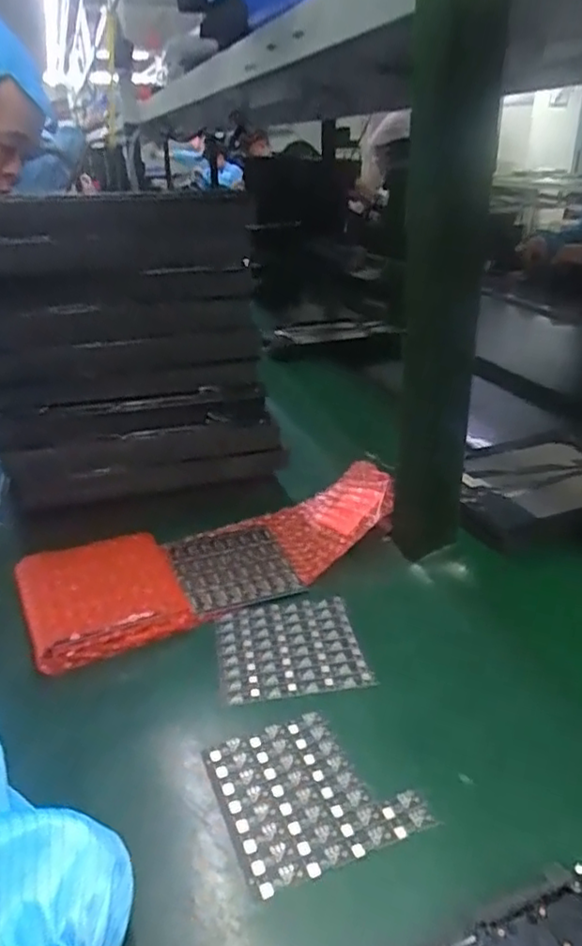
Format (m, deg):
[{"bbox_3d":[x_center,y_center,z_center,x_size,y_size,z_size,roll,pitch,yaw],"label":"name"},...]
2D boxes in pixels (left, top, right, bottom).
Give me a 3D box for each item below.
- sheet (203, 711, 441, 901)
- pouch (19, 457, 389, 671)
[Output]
[{"bbox_3d":[0.011,0.178,0.362,0.098,0.009,0.093,-12,29,-21],"label":"sheet"},{"bbox_3d":[-0.055,0.062,0.544,0.330,0.043,0.124,-16,30,-24],"label":"pouch"}]

